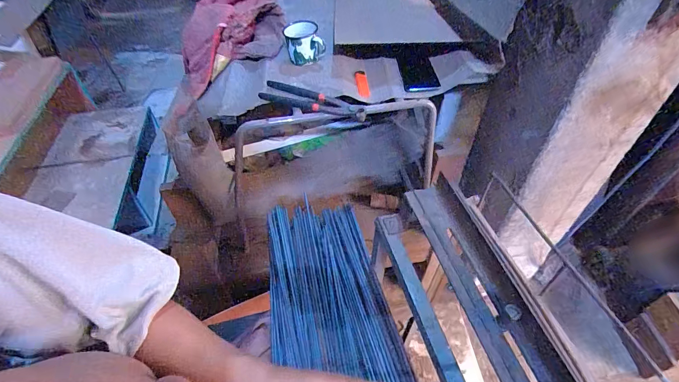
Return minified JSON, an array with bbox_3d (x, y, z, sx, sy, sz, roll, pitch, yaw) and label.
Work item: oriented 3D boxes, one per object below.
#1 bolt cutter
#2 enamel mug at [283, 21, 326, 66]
[{"bbox_3d":[-0.053,-0.180,0.687,0.228,0.028,0.051,17,49,17],"label":"bolt cutter"},{"bbox_3d":[-0.077,-0.323,0.749,0.079,0.066,0.078,-10,47,-8],"label":"enamel mug"}]

